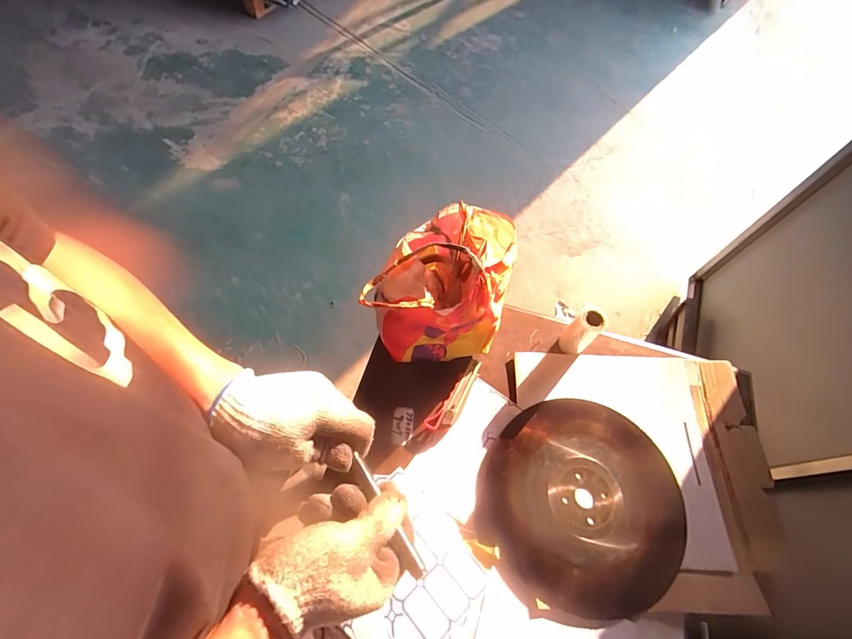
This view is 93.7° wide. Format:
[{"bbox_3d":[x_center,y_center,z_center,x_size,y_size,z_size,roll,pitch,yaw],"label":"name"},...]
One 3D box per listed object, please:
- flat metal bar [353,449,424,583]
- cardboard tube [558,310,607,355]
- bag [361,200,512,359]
[{"bbox_3d":[-0.034,0.179,0.366,0.011,0.008,0.114,-29,59,-13],"label":"flat metal bar"},{"bbox_3d":[0.272,0.025,0.698,0.047,0.098,0.044,2,62,-4],"label":"cardboard tube"},{"bbox_3d":[0.031,-0.033,0.618,0.183,0.224,0.218,27,63,9],"label":"bag"}]

